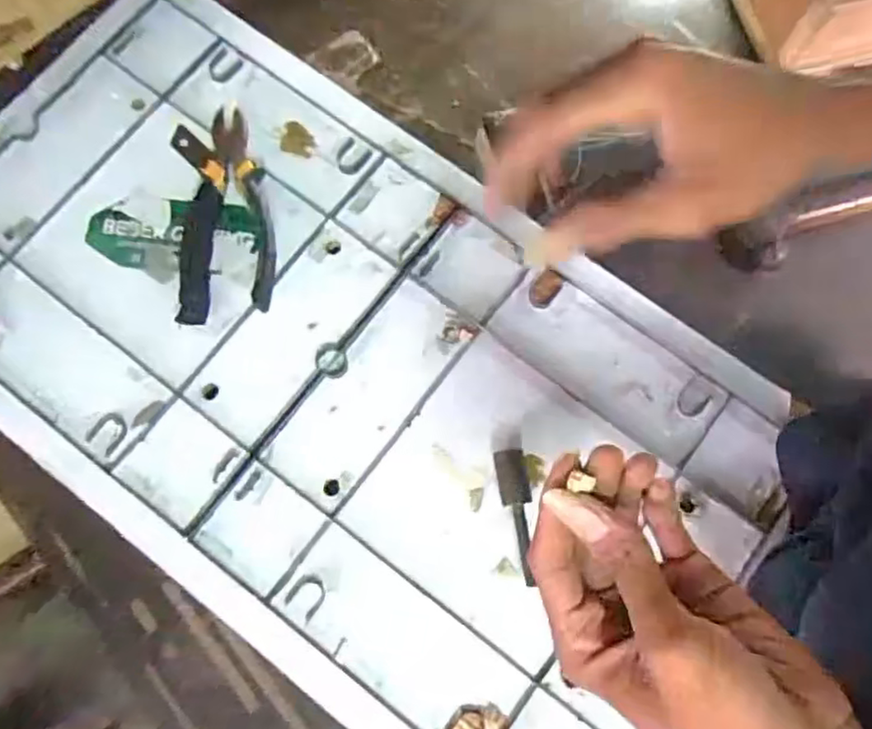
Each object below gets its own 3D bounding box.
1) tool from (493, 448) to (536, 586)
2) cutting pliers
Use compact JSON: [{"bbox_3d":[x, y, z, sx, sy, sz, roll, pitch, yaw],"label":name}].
[{"bbox_3d":[0.052,0.094,0.415,0.019,0.017,0.079,-9,76,-1],"label":"tool"},{"bbox_3d":[-0.150,-0.108,0.459,0.067,0.016,0.153,-8,76,-1],"label":"cutting pliers"}]

